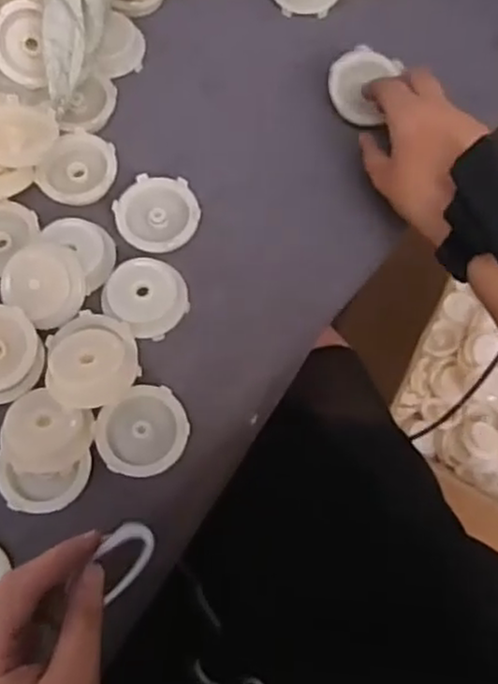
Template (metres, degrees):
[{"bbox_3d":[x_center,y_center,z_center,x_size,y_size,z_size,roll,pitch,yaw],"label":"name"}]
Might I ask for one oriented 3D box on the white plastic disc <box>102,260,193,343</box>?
[{"bbox_3d":[-0.066,-0.029,0.439,0.049,0.022,0.046,0,72,-1],"label":"white plastic disc"}]

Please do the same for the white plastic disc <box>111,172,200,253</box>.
[{"bbox_3d":[-0.060,-0.083,0.457,0.052,0.017,0.054,0,72,-1],"label":"white plastic disc"}]

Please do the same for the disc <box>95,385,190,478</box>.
[{"bbox_3d":[-0.063,0.055,0.411,0.053,0.025,0.048,-26,74,-9],"label":"disc"}]

